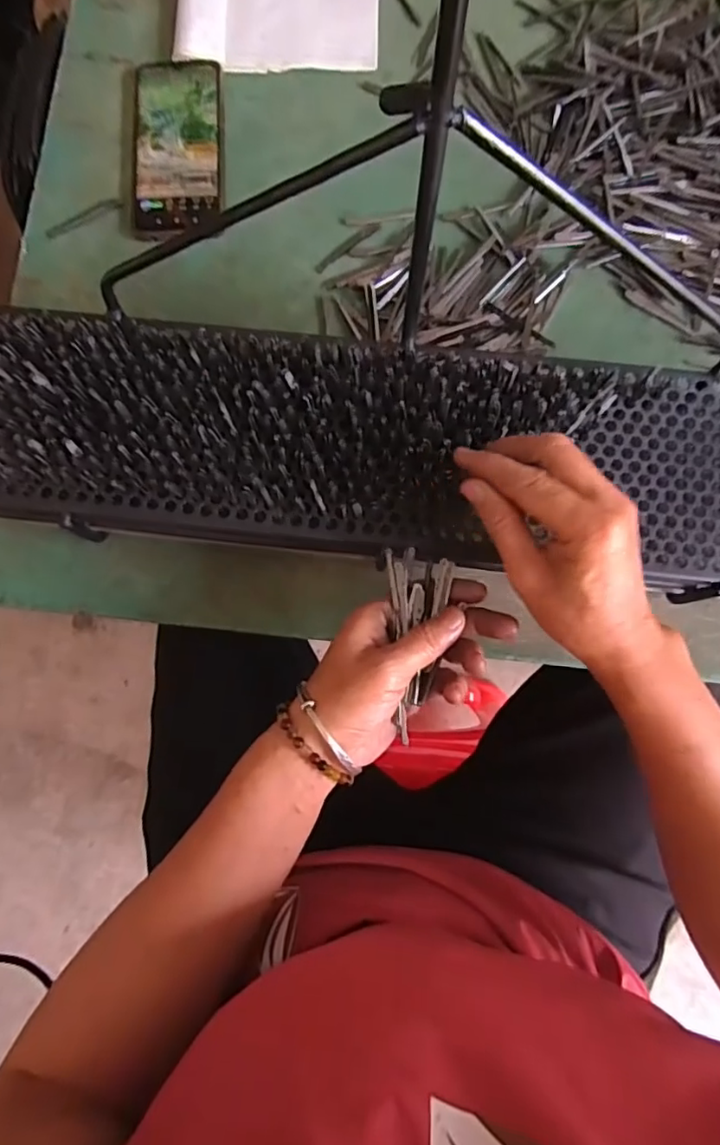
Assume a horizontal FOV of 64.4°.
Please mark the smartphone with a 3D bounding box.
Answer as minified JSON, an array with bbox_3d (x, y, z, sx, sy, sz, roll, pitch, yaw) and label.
[{"bbox_3d":[-0.153,-0.355,0.483,0.074,0.011,0.169,-4,78,7],"label":"smartphone"}]

